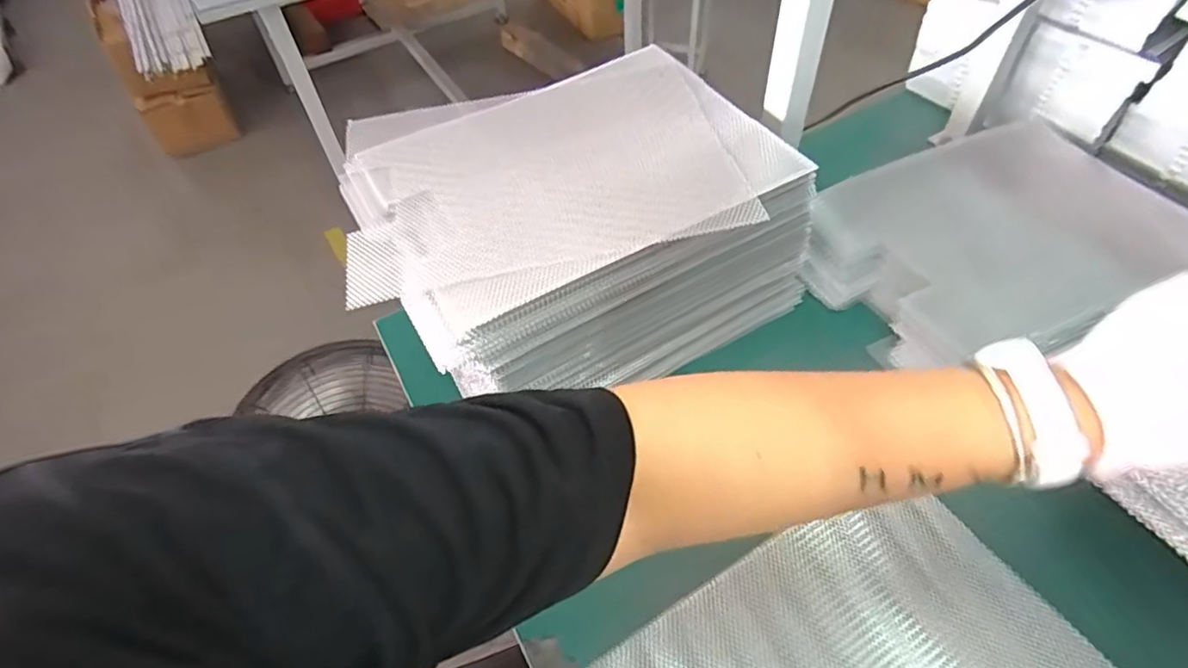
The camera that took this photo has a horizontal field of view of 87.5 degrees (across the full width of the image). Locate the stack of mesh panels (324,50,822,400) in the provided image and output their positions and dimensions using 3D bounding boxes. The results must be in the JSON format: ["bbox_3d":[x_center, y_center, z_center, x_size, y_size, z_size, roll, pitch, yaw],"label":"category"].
[{"bbox_3d":[-0.017,-0.102,0.604,0.396,0.170,0.288,-22,53,-12],"label":"stack of mesh panels"}]

